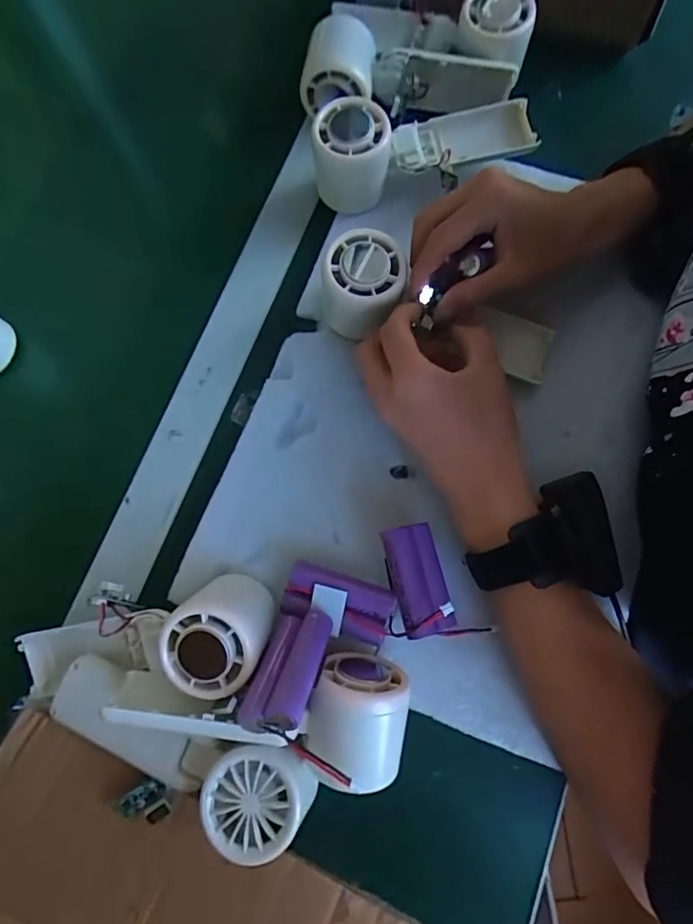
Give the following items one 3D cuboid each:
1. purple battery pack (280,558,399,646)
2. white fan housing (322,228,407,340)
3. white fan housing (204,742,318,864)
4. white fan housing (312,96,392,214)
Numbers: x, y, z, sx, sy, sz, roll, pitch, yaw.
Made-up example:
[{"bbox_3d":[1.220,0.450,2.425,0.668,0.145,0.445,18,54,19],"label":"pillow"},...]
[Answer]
[{"bbox_3d":[-0.006,0.086,0.310,0.066,0.016,0.035,19,78,7],"label":"purple battery pack"},{"bbox_3d":[0.011,-0.117,0.343,0.054,0.053,0.055,-1,77,3],"label":"white fan housing"},{"bbox_3d":[-0.047,0.184,0.285,0.060,0.051,0.053,-24,77,-3],"label":"white fan housing"},{"bbox_3d":[0.002,-0.227,0.374,0.050,0.057,0.046,0,73,-1],"label":"white fan housing"}]

